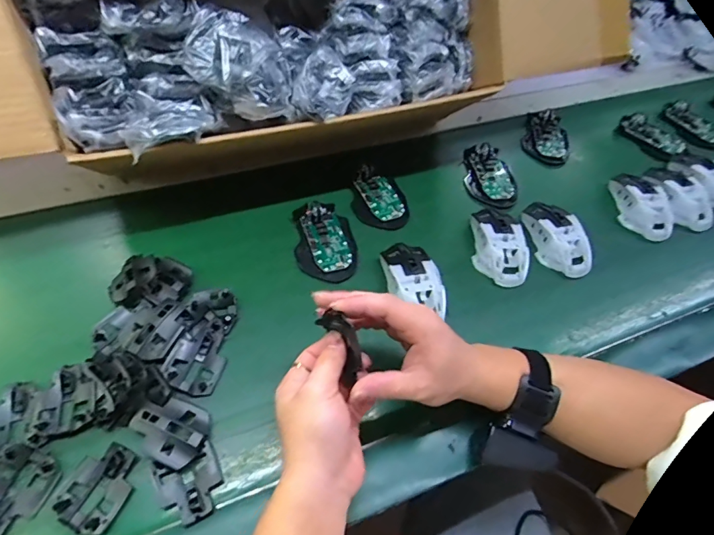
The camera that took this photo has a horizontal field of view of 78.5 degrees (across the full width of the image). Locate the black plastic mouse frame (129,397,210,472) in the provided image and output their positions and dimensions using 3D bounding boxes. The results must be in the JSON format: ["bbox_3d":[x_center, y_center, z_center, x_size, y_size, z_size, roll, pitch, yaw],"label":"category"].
[{"bbox_3d":[-0.165,0.146,0.392,0.065,0.020,0.051,21,57,11],"label":"black plastic mouse frame"}]

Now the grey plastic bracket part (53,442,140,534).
[{"bbox_3d":[-0.218,0.185,0.370,0.050,0.010,0.066,18,56,9],"label":"grey plastic bracket part"}]

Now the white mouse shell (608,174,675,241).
[{"bbox_3d":[0.396,-0.088,0.610,0.063,0.032,0.108,-20,59,-16],"label":"white mouse shell"}]

